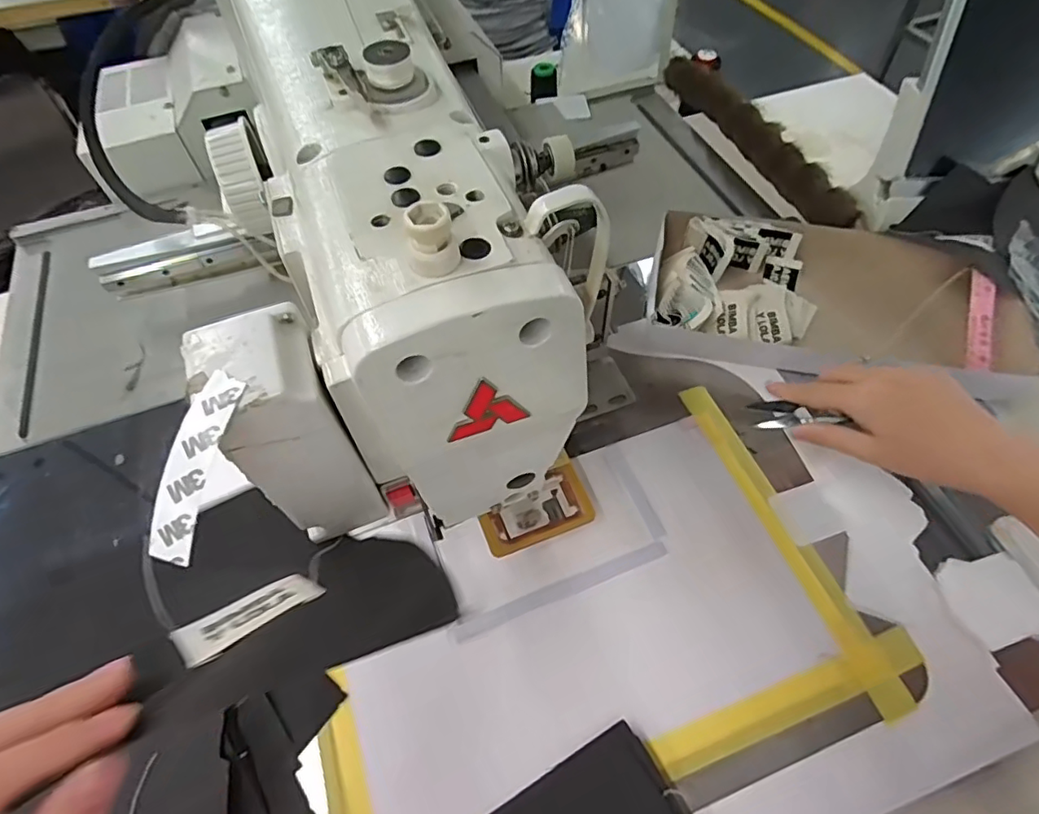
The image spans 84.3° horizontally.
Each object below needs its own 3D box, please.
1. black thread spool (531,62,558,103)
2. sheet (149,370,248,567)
[{"bbox_3d":[0.035,-0.479,0.845,0.039,0.048,0.034,0,56,1],"label":"black thread spool"},{"bbox_3d":[-0.115,0.021,0.202,0.015,0.009,0.066,12,81,12],"label":"sheet"}]

